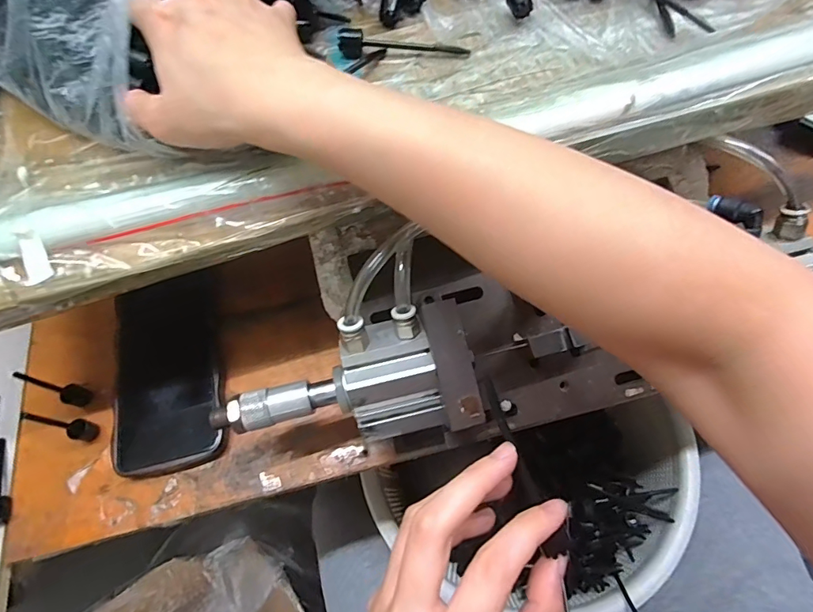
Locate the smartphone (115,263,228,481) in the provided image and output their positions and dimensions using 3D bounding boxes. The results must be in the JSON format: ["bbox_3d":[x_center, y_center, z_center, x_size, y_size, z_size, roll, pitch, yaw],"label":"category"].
[{"bbox_3d":[-0.187,0.048,0.355,0.075,0.015,0.154,-14,64,-4],"label":"smartphone"}]

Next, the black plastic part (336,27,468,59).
[{"bbox_3d":[-0.002,-0.176,0.301,0.086,0.018,0.009,-1,64,3],"label":"black plastic part"}]

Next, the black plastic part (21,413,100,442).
[{"bbox_3d":[-0.241,0.081,0.315,0.012,0.067,0.014,14,65,10],"label":"black plastic part"}]

